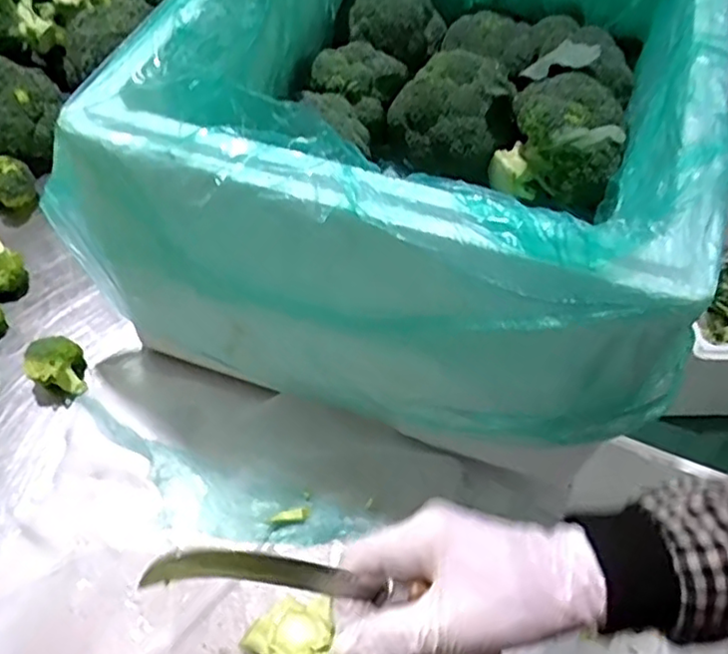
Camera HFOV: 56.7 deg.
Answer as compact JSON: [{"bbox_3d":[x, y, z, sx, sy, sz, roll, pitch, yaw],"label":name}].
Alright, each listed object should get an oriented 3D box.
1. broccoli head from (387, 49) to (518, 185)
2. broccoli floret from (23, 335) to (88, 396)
[{"bbox_3d":[0.093,-0.230,0.719,0.129,0.092,0.122,8,54,1],"label":"broccoli head"},{"bbox_3d":[-0.273,0.036,0.599,0.042,0.043,0.044,2,54,-3],"label":"broccoli floret"}]

